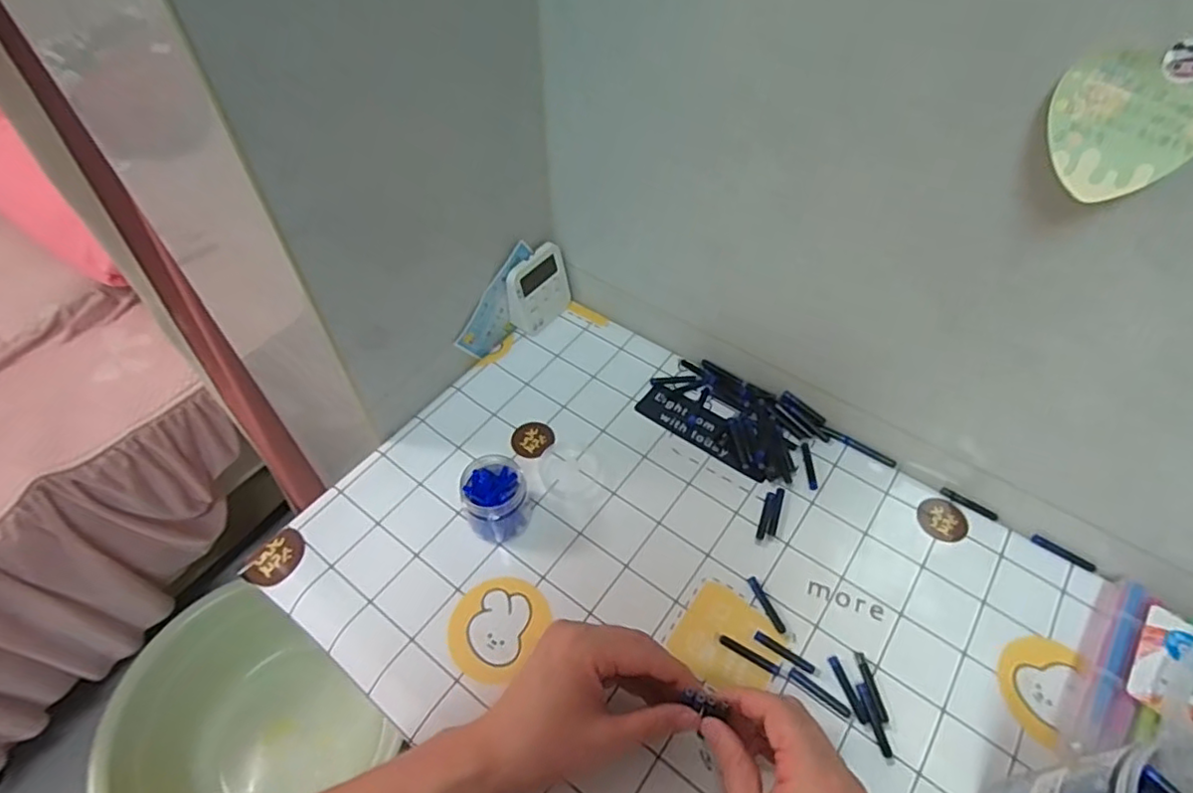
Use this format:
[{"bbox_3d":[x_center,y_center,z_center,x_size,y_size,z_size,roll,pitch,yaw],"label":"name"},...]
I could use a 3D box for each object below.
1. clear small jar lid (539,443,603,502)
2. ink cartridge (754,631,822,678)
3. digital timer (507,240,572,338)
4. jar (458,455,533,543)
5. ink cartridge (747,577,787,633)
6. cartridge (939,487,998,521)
[{"bbox_3d":[-0.023,0.066,0.553,0.053,0.007,0.058,1,52,-1],"label":"clear small jar lid"},{"bbox_3d":[0.141,0.189,0.454,0.050,0.004,0.009,28,57,19],"label":"ink cartridge"},{"bbox_3d":[-0.058,-0.111,0.646,0.027,0.079,0.073,34,59,23],"label":"digital timer"},{"bbox_3d":[-0.082,0.084,0.503,0.055,0.055,0.052,1,52,-1],"label":"jar"},{"bbox_3d":[0.133,0.161,0.479,0.008,0.004,0.046,-20,55,-15],"label":"ink cartridge"},{"bbox_3d":[0.323,0.093,0.536,0.047,0.004,0.008,33,59,22],"label":"cartridge"}]

